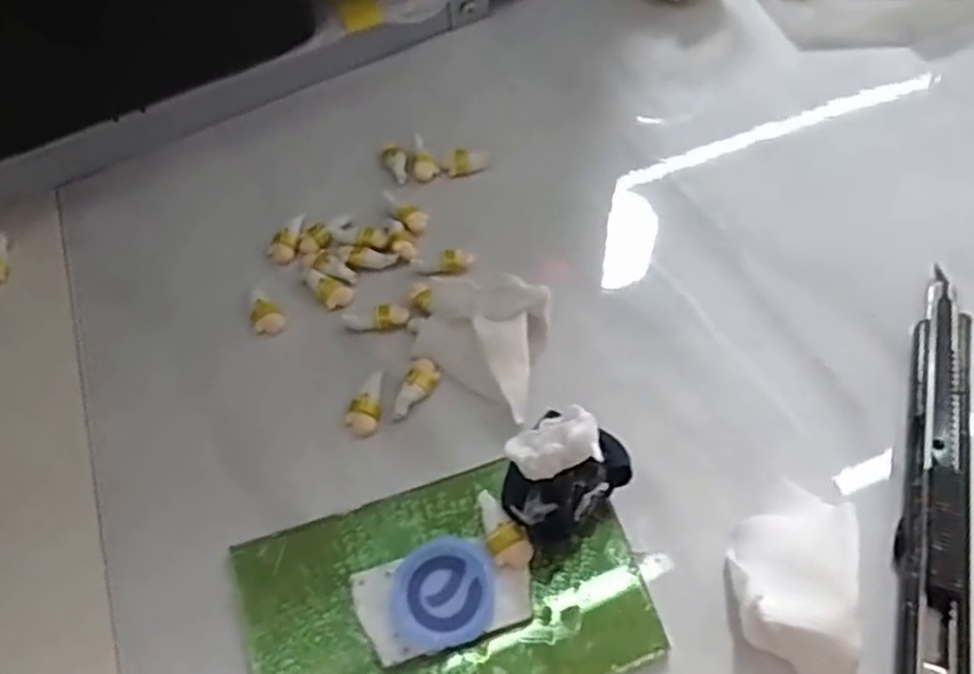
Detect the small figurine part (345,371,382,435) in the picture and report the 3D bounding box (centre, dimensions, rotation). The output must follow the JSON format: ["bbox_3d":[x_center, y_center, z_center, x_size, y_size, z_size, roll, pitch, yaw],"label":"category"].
[{"bbox_3d":[-0.036,0.020,0.228,0.009,0.007,0.021,17,60,14],"label":"small figurine part"}]

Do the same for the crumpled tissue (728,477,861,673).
[{"bbox_3d":[0.080,0.061,0.191,0.030,0.014,0.049,11,59,11],"label":"crumpled tissue"}]

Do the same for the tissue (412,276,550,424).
[{"bbox_3d":[-0.003,0.002,0.231,0.040,0.016,0.041,11,58,11],"label":"tissue"}]

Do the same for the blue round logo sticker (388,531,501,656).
[{"bbox_3d":[-0.011,0.067,0.192,0.026,0.006,0.029,17,60,14],"label":"blue round logo sticker"}]

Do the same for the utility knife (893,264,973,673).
[{"bbox_3d":[0.126,0.037,0.207,0.017,0.010,0.135,16,59,14],"label":"utility knife"}]

